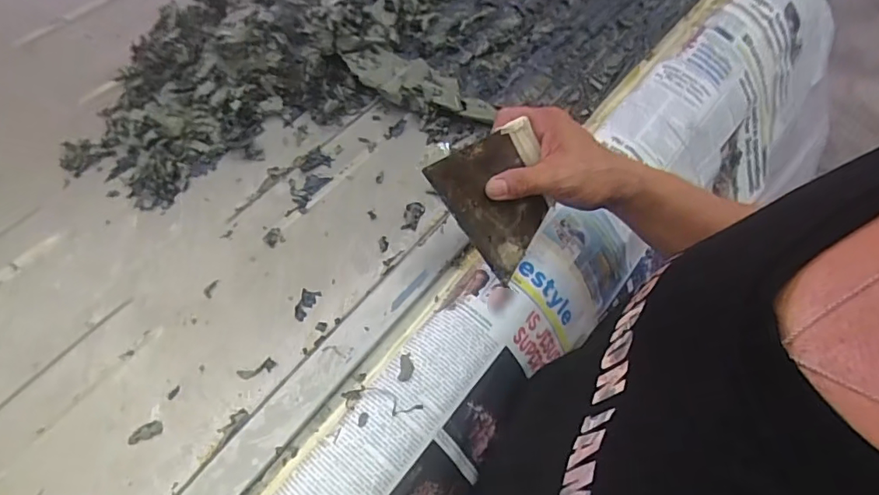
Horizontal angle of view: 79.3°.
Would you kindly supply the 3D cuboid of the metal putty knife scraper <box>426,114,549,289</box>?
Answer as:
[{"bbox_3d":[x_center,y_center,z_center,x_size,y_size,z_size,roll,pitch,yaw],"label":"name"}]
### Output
[{"bbox_3d":[0.055,-0.045,0.454,0.093,0.132,0.005,-43,35,-8],"label":"metal putty knife scraper"}]

